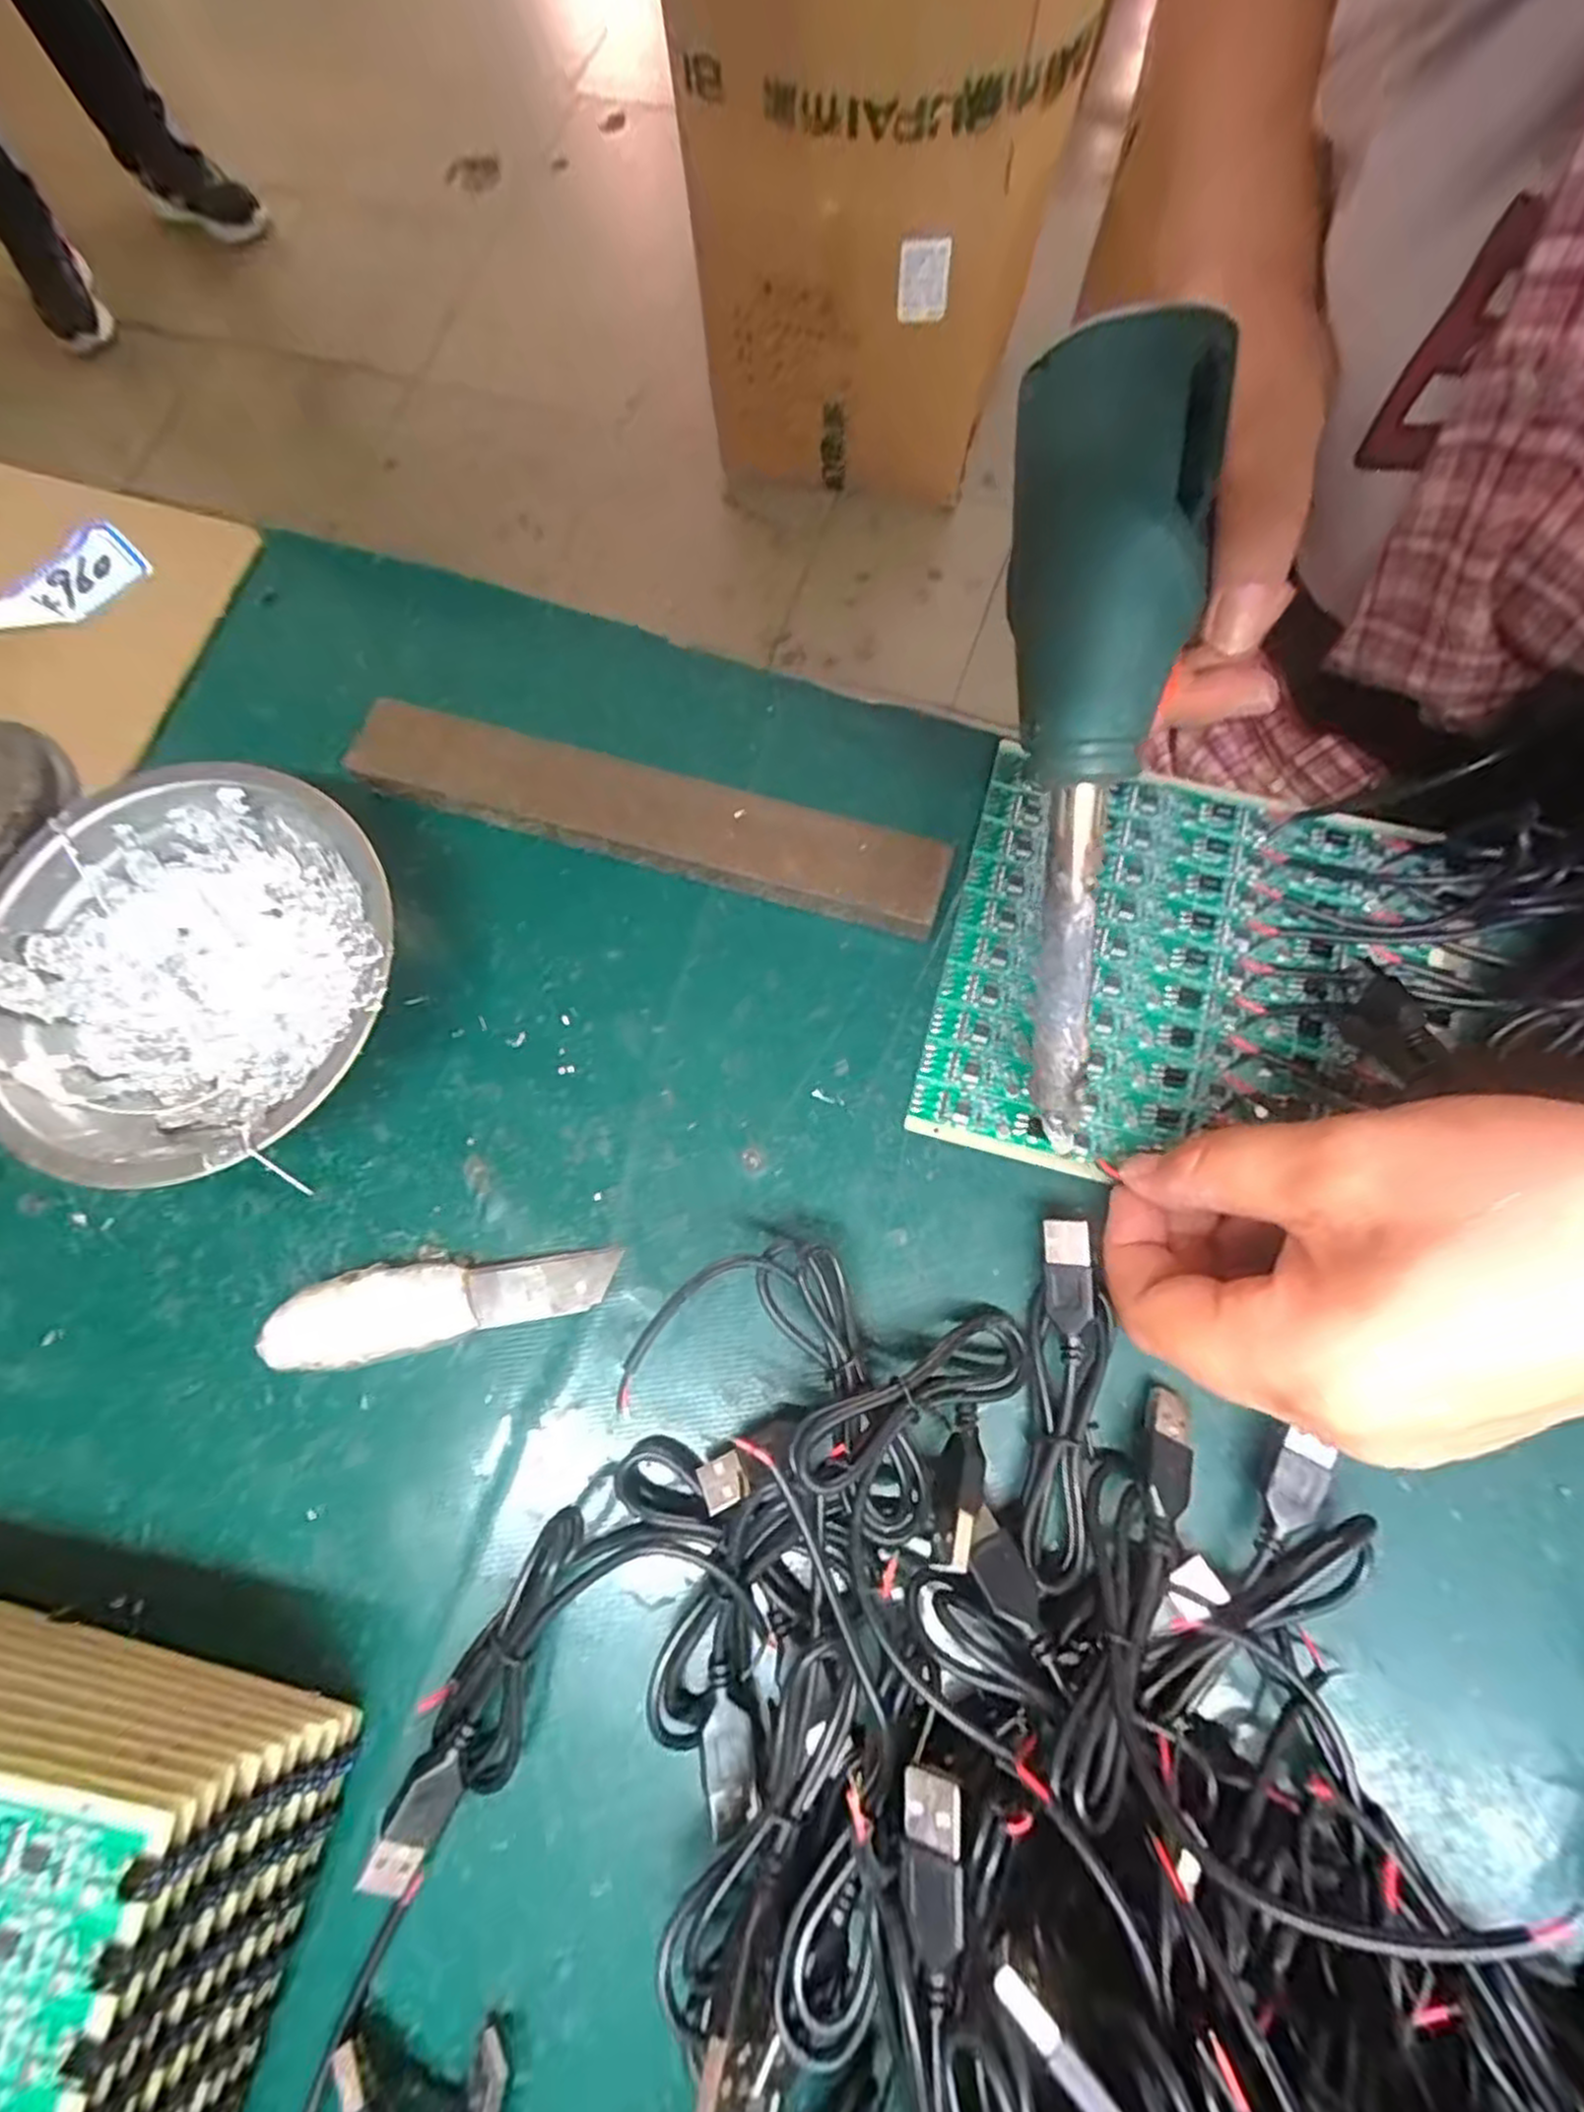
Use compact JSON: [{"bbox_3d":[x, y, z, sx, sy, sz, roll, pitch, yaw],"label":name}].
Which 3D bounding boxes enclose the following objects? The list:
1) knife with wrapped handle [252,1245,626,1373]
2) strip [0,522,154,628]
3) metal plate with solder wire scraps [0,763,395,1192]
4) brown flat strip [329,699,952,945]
[{"bbox_3d":[-0.104,0.074,0.227,0.100,0.011,0.026,-10,76,-2],"label":"knife with wrapped handle"},{"bbox_3d":[-0.283,-0.182,0.291,0.063,0.008,0.030,-34,78,-8],"label":"strip"},{"bbox_3d":[-0.179,-0.022,0.236,0.117,0.040,0.123,0,76,1],"label":"metal plate with solder wire scraps"},{"bbox_3d":[-0.049,-0.081,0.253,0.201,0.007,0.033,15,83,3],"label":"brown flat strip"}]

